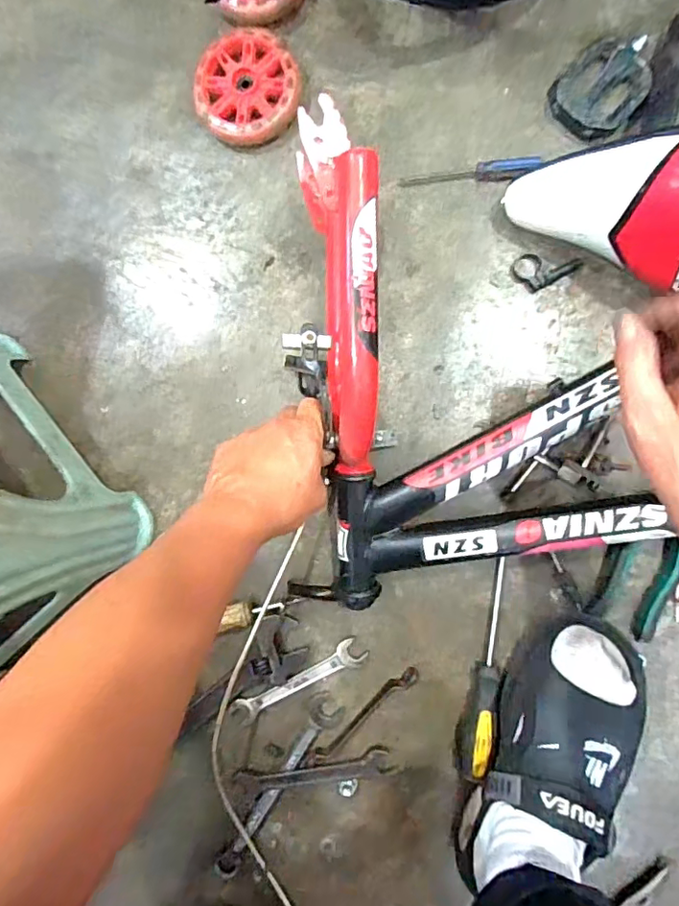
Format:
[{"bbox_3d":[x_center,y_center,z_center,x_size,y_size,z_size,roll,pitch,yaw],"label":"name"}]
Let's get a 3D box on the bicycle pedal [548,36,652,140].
[{"bbox_3d":[0.234,-0.325,0.476,0.070,0.027,0.087,42,96,3],"label":"bicycle pedal"}]

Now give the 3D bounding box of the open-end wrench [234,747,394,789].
[{"bbox_3d":[-0.026,0.309,0.526,0.152,0.005,0.030,-7,91,7],"label":"open-end wrench"}]

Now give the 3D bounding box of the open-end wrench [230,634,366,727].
[{"bbox_3d":[-0.039,0.223,0.528,0.139,0.004,0.029,-29,89,7],"label":"open-end wrench"}]

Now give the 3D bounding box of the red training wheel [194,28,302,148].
[{"bbox_3d":[-0.087,-0.349,0.514,0.095,0.023,0.107,-7,91,7],"label":"red training wheel"}]

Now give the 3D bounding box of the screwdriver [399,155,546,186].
[{"bbox_3d":[0.119,-0.256,0.497,0.125,0.020,0.019,-4,92,7],"label":"screwdriver"}]

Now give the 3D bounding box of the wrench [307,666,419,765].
[{"bbox_3d":[0.023,0.254,0.517,0.137,0.008,0.015,-42,87,6],"label":"wrench"}]

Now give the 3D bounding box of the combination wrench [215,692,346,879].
[{"bbox_3d":[-0.060,0.333,0.530,0.032,0.009,0.213,31,95,5],"label":"combination wrench"}]

